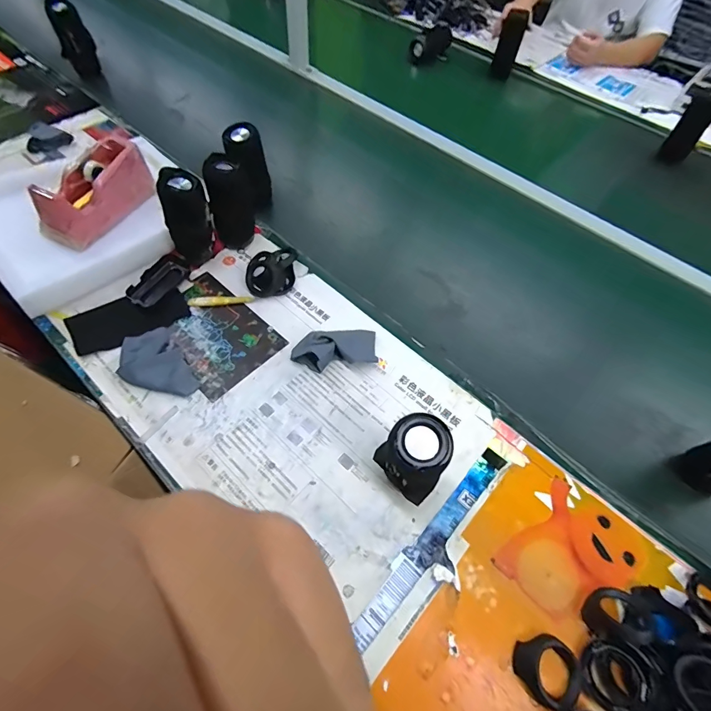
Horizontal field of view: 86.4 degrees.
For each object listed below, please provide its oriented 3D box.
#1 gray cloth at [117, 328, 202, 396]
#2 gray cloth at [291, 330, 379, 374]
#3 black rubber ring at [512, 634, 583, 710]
[{"bbox_3d":[-0.288,0.015,0.539,0.084,0.021,0.116,-30,65,-20],"label":"gray cloth"},{"bbox_3d":[-0.031,-0.013,0.571,0.124,0.038,0.067,0,58,-4],"label":"gray cloth"},{"bbox_3d":[0.200,0.322,0.385,0.066,0.022,0.058,21,59,9],"label":"black rubber ring"}]

